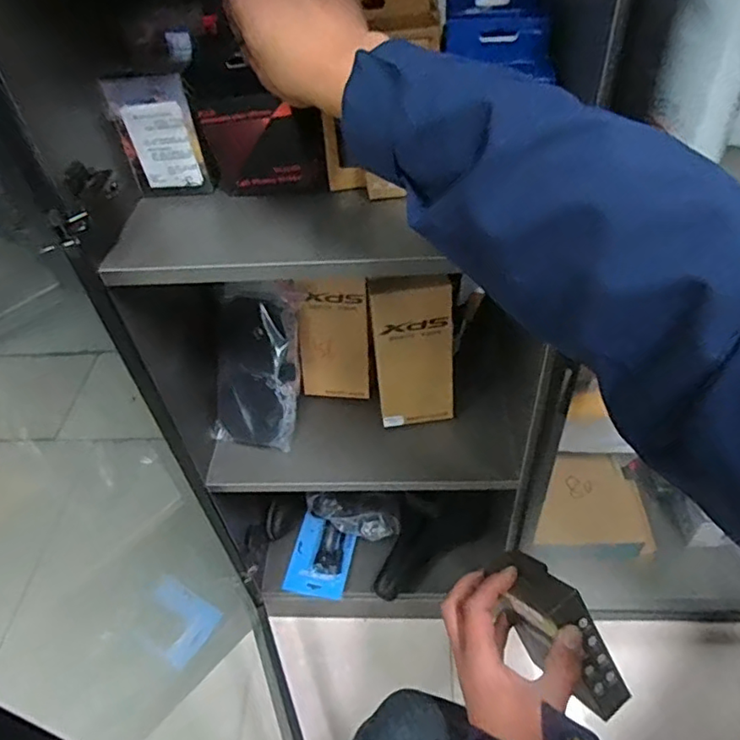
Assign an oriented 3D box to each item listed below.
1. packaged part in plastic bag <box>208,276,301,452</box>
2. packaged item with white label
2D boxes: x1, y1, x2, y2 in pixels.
[{"bbox_3d":[-0.139,0.000,0.711,0.102,0.206,0.040,11,16,16],"label":"packaged part in plastic bag"},{"bbox_3d":[-0.186,-0.206,0.518,0.074,0.103,0.014,-2,46,4],"label":"packaged item with white label"}]

